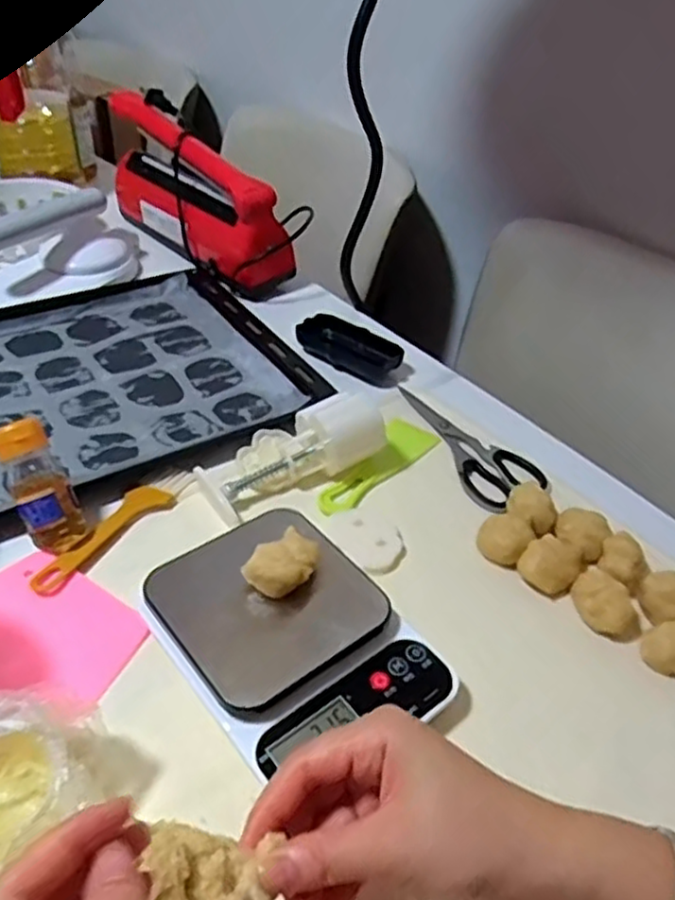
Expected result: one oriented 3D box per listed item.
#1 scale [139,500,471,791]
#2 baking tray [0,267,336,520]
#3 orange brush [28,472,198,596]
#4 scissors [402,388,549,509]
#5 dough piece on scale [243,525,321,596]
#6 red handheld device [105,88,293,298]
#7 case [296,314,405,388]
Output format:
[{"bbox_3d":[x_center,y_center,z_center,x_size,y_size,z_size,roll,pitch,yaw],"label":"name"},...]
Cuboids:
[{"bbox_3d":[-0.029,0.118,0.437,0.127,0.037,0.172,-29,51,-33],"label":"scale"},{"bbox_3d":[-0.246,-0.070,0.654,0.390,0.024,0.306,-22,47,-28],"label":"baking tray"},{"bbox_3d":[-0.165,0.054,0.521,0.031,0.008,0.143,28,46,25],"label":"orange brush"},{"bbox_3d":[0.102,-0.007,0.623,0.067,0.011,0.167,-24,48,-29],"label":"scissors"},{"bbox_3d":[-0.033,0.073,0.447,0.036,0.029,0.045,23,44,21],"label":"dough piece on scale"},{"bbox_3d":[-0.173,-0.314,0.842,0.071,0.138,0.296,-28,50,-32],"label":"red handheld device"},{"bbox_3d":[0.014,-0.104,0.715,0.109,0.025,0.055,28,46,24],"label":"case"}]

